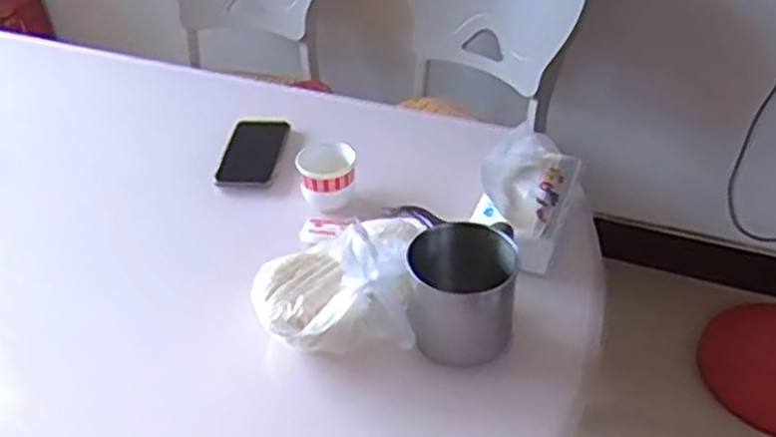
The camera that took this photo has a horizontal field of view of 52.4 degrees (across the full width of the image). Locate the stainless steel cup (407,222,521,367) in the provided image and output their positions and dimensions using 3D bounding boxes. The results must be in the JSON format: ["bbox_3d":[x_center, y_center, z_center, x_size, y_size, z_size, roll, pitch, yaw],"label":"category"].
[{"bbox_3d":[0.069,0.062,0.760,0.105,0.096,0.120,3,38,3],"label":"stainless steel cup"}]

